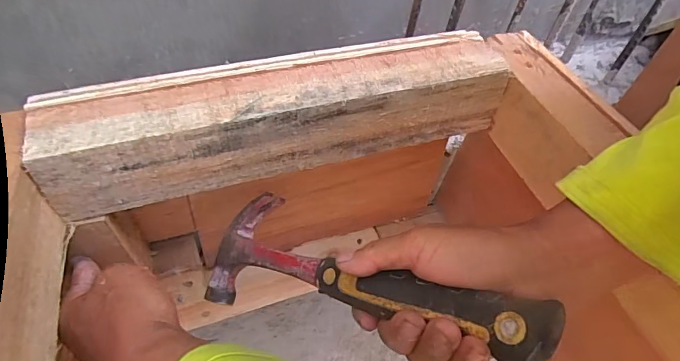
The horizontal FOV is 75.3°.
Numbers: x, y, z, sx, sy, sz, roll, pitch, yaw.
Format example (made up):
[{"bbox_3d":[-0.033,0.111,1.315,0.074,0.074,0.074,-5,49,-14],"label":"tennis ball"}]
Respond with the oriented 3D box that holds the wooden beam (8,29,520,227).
[{"bbox_3d":[-0.037,-0.054,0.355,0.353,0.071,0.059,-12,51,-17],"label":"wooden beam"}]

